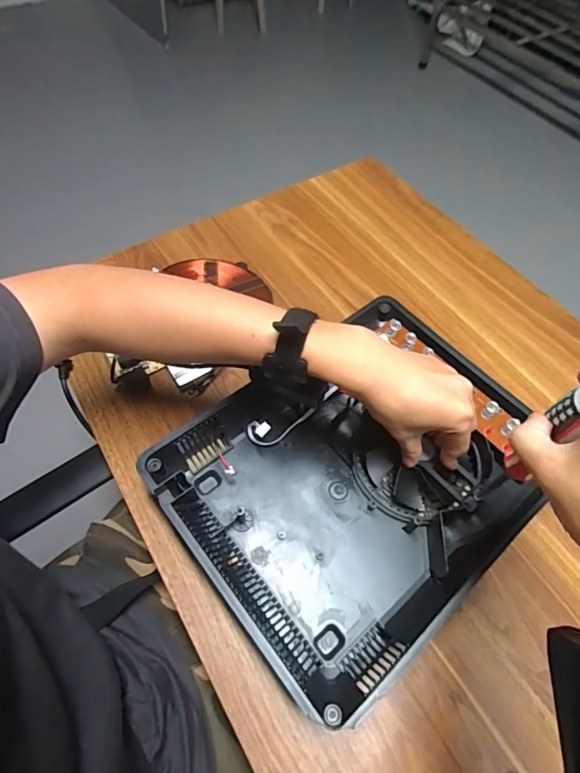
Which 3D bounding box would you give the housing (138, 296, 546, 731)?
[{"bbox_3d":[0.067,0.081,0.427,0.330,0.051,0.267,-36,66,-21],"label":"housing"}]

